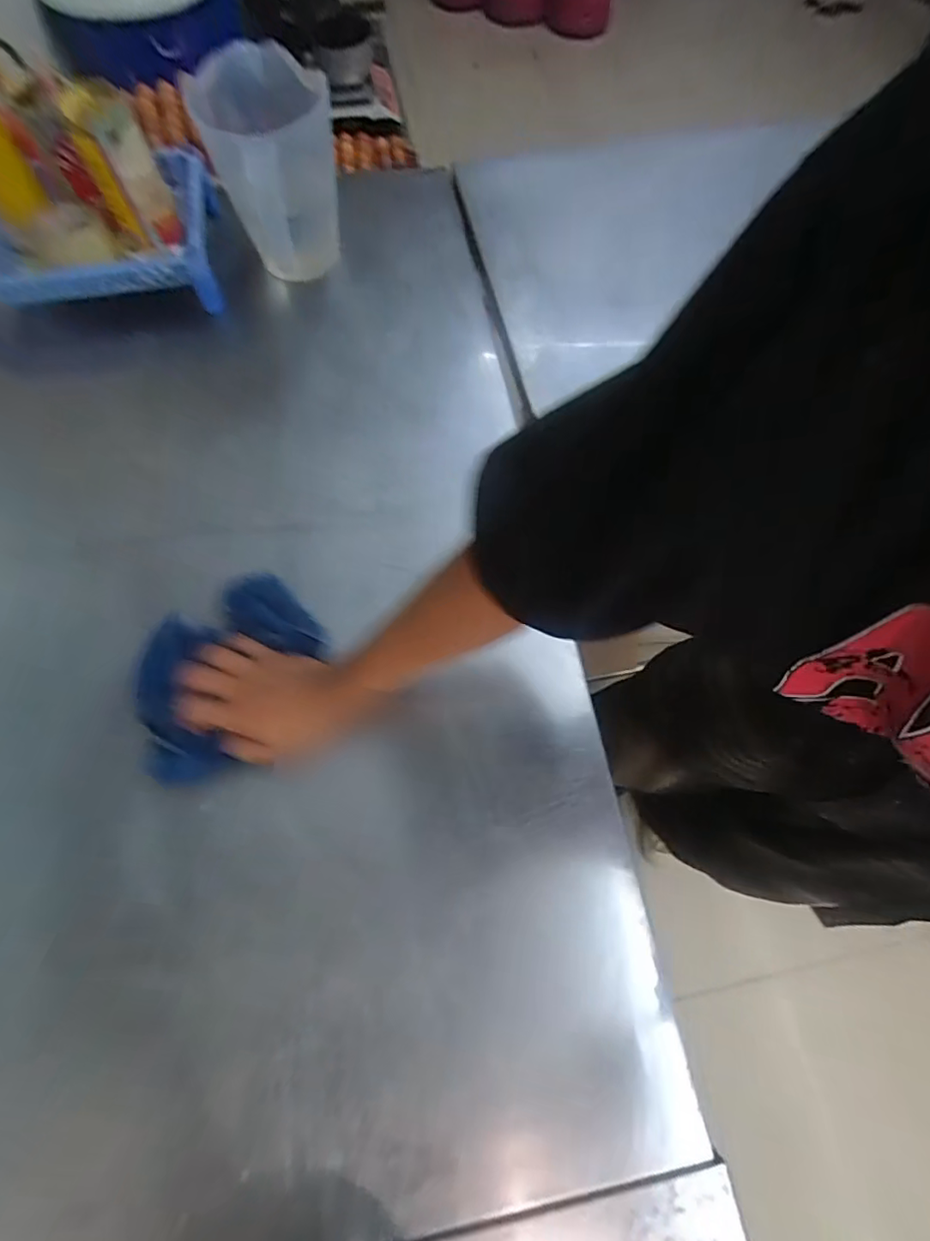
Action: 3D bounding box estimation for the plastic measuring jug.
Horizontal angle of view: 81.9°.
[{"bbox_3d":[-0.217,-0.516,0.649,0.145,0.185,0.190,-18,70,-8],"label":"plastic measuring jug"}]

